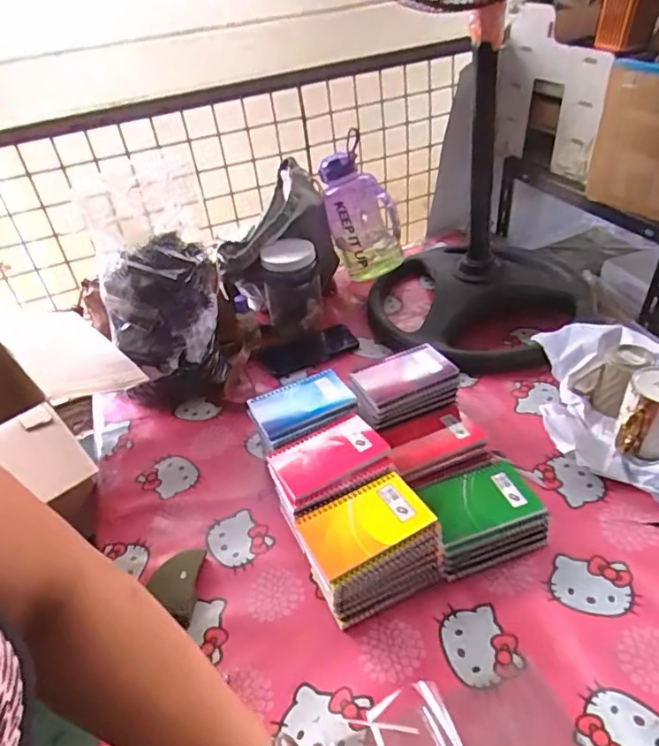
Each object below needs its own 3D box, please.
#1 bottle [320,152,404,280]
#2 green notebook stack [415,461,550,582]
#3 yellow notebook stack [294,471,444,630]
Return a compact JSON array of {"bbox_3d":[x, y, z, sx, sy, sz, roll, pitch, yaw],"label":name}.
[{"bbox_3d":[0.059,-0.319,1.125,0.125,0.256,0.109,1,33,48],"label":"bottle"},{"bbox_3d":[0.181,0.170,0.655,0.136,0.053,0.106,-15,39,-9],"label":"green notebook stack"},{"bbox_3d":[0.044,0.195,0.614,0.133,0.095,0.099,-20,40,-15],"label":"yellow notebook stack"}]

